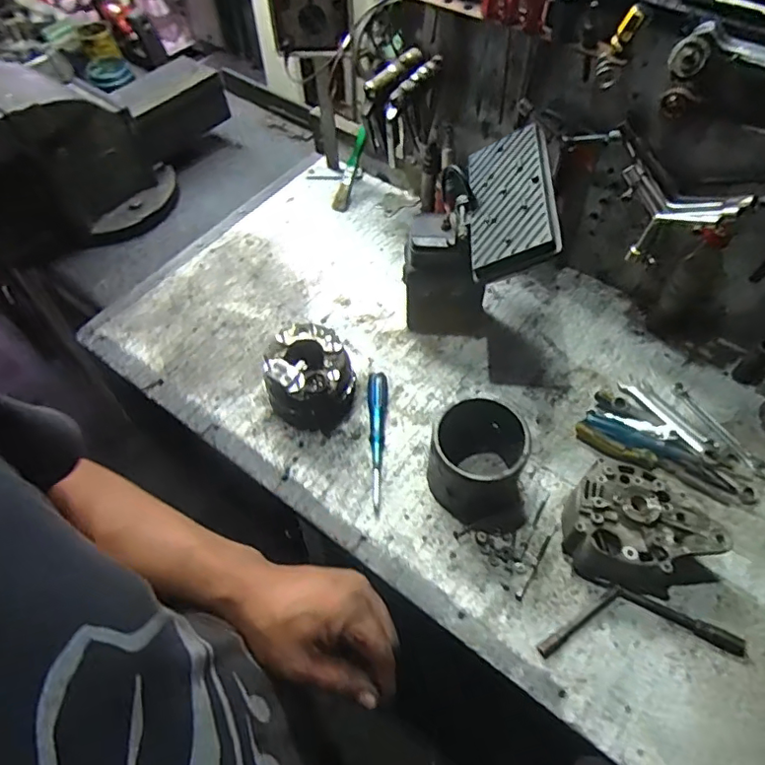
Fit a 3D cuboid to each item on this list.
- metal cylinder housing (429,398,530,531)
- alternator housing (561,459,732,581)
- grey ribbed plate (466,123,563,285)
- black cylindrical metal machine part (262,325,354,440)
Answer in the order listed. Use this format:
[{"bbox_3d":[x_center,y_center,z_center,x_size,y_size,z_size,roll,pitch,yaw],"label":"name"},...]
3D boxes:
[{"bbox_3d":[0.119,0.100,0.665,0.117,0.113,0.125,0,56,0],"label":"metal cylinder housing"},{"bbox_3d":[0.289,0.160,0.638,0.161,0.077,0.132,-9,56,-6],"label":"alternator housing"},{"bbox_3d":[0.154,-0.225,0.670,0.105,0.021,0.212,-17,54,30],"label":"grey ribbed plate"},{"bbox_3d":[-0.094,-0.003,0.752,0.108,0.094,0.110,9,56,7],"label":"black cylindrical metal machine part"}]

